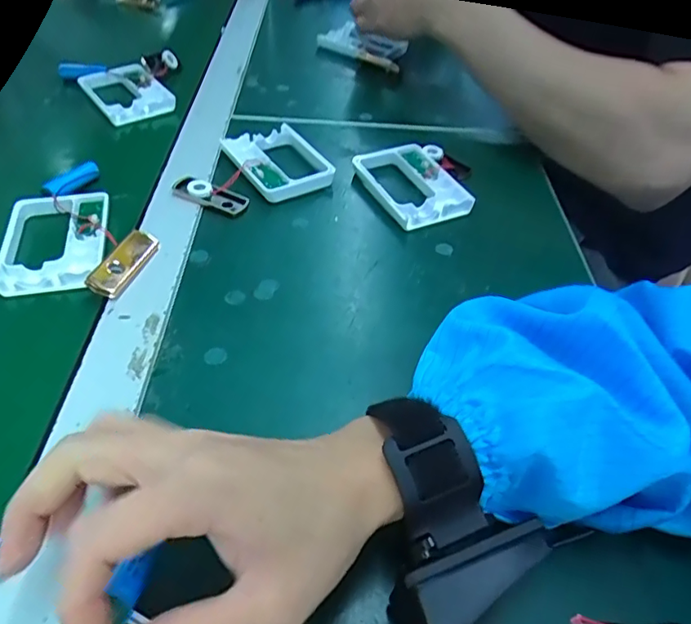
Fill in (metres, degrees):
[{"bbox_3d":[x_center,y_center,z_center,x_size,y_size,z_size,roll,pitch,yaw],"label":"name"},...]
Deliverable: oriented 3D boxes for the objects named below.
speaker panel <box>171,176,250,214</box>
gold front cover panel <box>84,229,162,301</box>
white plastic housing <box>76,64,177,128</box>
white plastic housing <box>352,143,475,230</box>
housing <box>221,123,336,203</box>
[{"bbox_3d":[-0.109,-0.096,0.445,0.061,0.008,0.024,20,47,12],"label":"speaker panel"},{"bbox_3d":[-0.153,-0.035,0.379,0.024,0.005,0.063,28,46,-7],"label":"gold front cover panel"},{"bbox_3d":[-0.231,-0.230,0.569,0.073,0.014,0.107,-24,54,-27],"label":"white plastic housing"},{"bbox_3d":[0.058,-0.109,0.468,0.072,0.022,0.096,-13,50,-19],"label":"white plastic housing"},{"bbox_3d":[-0.060,-0.133,0.483,0.070,0.017,0.101,-25,54,-28],"label":"housing"}]

